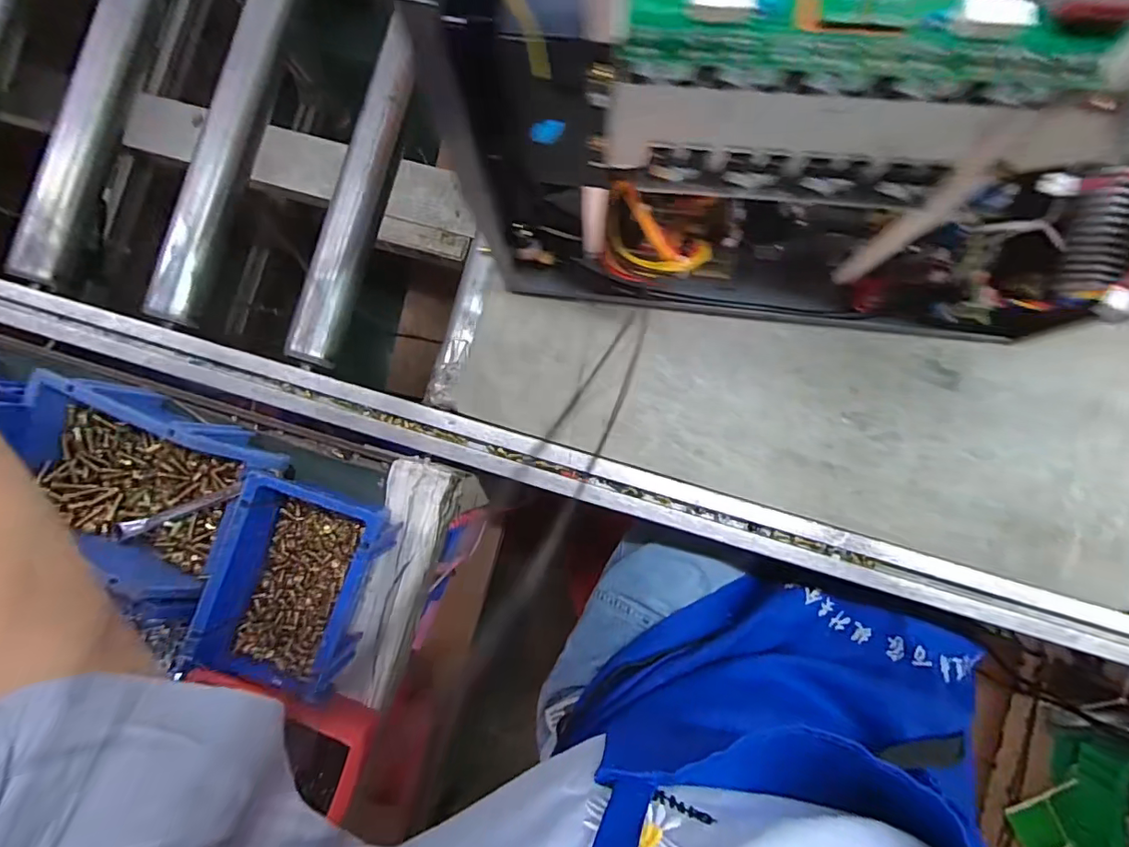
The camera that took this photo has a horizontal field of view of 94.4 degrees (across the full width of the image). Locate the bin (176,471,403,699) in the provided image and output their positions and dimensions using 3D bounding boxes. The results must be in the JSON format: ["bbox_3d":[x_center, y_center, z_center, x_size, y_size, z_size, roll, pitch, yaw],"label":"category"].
[{"bbox_3d":[-0.201,0.128,0.400,0.098,0.074,0.155,19,88,4],"label":"bin"}]

